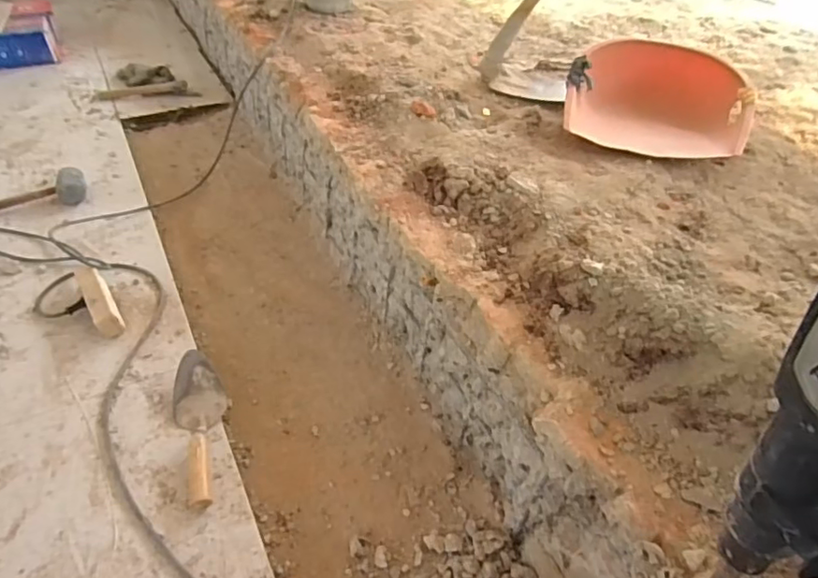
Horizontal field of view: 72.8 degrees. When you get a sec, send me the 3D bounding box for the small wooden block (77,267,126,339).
[{"bbox_3d":[-0.656,0.023,1.178,0.054,0.058,0.200,-23,48,-28],"label":"small wooden block"}]

